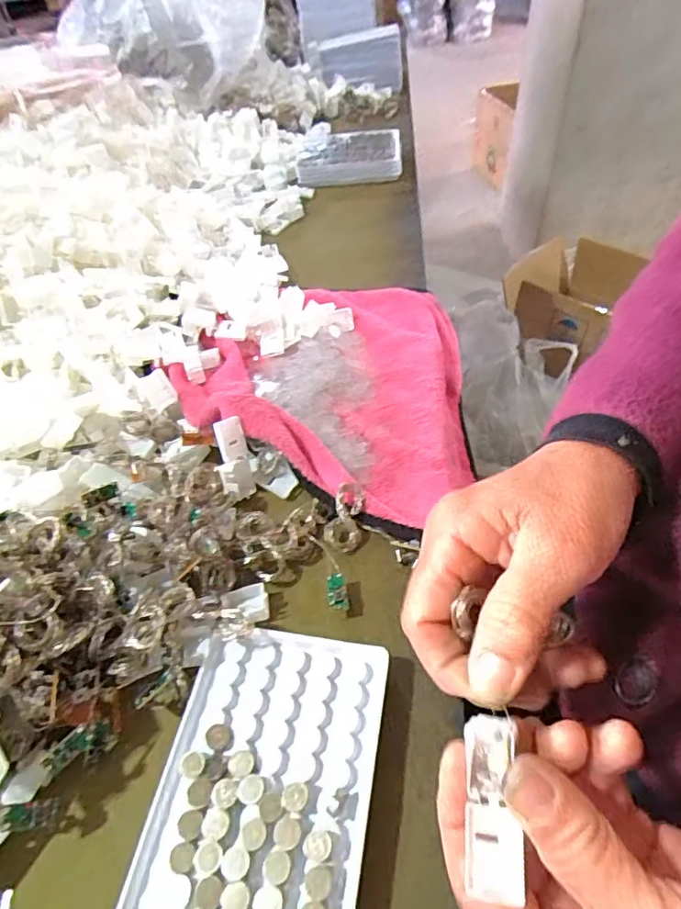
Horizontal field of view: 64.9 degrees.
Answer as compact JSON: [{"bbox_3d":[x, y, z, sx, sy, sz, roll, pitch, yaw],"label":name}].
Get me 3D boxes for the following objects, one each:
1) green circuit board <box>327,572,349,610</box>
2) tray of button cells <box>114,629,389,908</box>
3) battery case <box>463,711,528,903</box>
[{"bbox_3d":[-0.002,0.076,0.302,0.010,0.004,0.021,-7,49,0],"label":"green circuit board"},{"bbox_3d":[-0.034,0.147,0.246,0.096,0.020,0.129,5,50,10],"label":"tray of button cells"},{"bbox_3d":[0.054,0.124,0.192,0.018,0.007,0.055,1,68,6],"label":"battery case"}]

